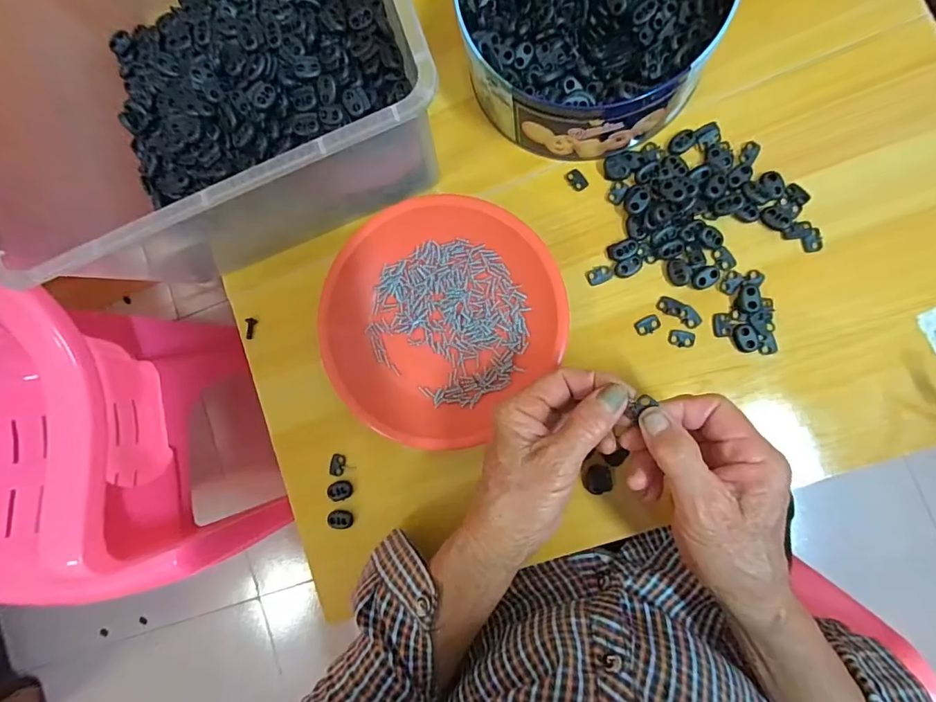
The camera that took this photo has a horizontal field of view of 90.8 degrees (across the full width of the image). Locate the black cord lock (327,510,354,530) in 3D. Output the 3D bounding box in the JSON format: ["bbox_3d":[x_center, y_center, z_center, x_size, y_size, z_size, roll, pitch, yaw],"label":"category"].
[{"bbox_3d":[-0.108,0.143,0.392,0.019,0.007,0.016,-8,86,6],"label":"black cord lock"}]

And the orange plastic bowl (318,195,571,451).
[{"bbox_3d":[-0.027,-0.028,0.374,0.185,0.025,0.189,0,87,8],"label":"orange plastic bowl"}]

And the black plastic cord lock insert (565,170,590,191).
[{"bbox_3d":[0.089,-0.140,0.375,0.012,0.004,0.019,-35,83,5],"label":"black plastic cord lock insert"}]

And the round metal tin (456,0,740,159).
[{"bbox_3d":[0.090,-0.264,0.346,0.186,0.072,0.211,-5,86,6],"label":"round metal tin"}]

